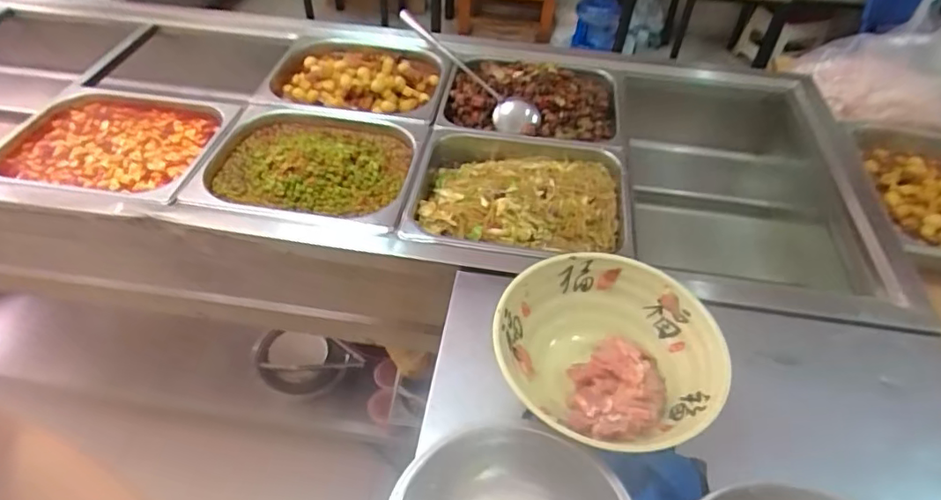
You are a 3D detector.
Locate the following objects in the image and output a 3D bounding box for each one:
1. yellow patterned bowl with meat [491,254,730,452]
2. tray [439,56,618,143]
[{"bbox_3d":[0.136,0.113,0.576,0.213,0.086,0.214,2,46,-2],"label":"yellow patterned bowl with meat"},{"bbox_3d":[0.112,-0.279,1.020,0.307,0.086,0.199,8,46,4],"label":"tray"}]

